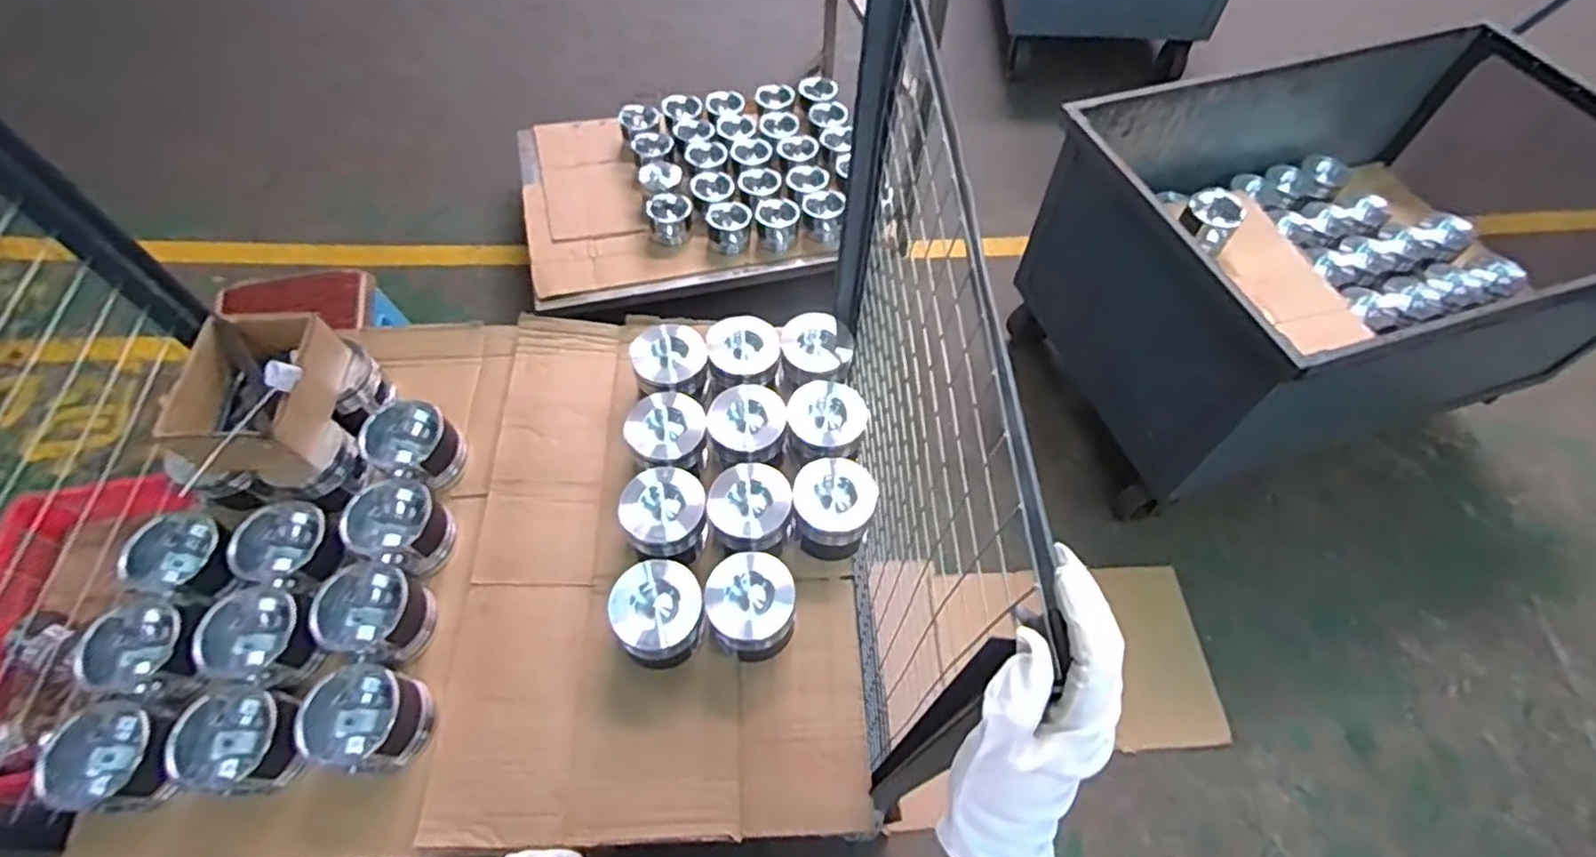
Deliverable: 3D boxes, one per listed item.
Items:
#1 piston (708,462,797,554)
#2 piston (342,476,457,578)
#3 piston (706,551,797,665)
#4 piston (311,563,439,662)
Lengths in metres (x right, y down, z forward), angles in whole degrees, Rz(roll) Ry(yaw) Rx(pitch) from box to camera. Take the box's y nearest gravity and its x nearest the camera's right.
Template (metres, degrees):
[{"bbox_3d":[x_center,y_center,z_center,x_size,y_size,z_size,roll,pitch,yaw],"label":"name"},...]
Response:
[{"bbox_3d":[-0.065,0.113,0.986,0.114,0.087,0.108,5,58,3],"label":"piston"},{"bbox_3d":[-0.545,0.136,0.972,0.121,0.079,0.112,0,57,0],"label":"piston"},{"bbox_3d":[-0.062,0.226,0.918,0.117,0.087,0.127,0,57,0],"label":"piston"},{"bbox_3d":[-0.543,0.239,0.910,0.119,0.079,0.113,0,57,0],"label":"piston"}]

